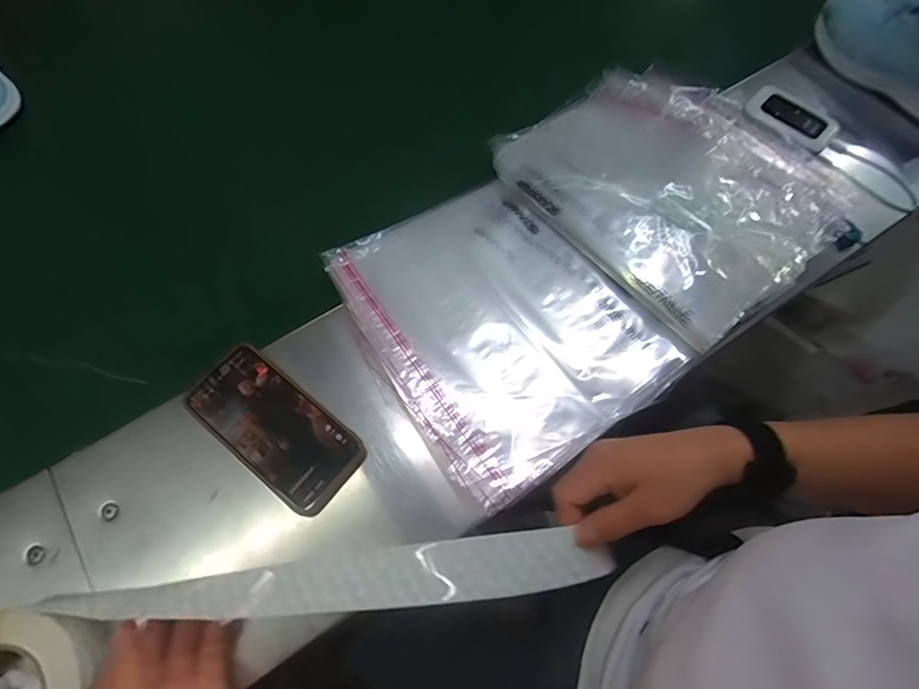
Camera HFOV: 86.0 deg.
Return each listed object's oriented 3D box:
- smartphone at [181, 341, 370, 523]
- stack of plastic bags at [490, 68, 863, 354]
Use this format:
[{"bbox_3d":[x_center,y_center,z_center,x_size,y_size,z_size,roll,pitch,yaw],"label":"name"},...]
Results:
[{"bbox_3d":[-0.161,0.071,0.429,0.159,0.009,0.076,37,73,13],"label":"smartphone"},{"bbox_3d":[0.220,-0.175,0.516,0.257,0.042,0.321,-37,73,-14],"label":"stack of plastic bags"}]

